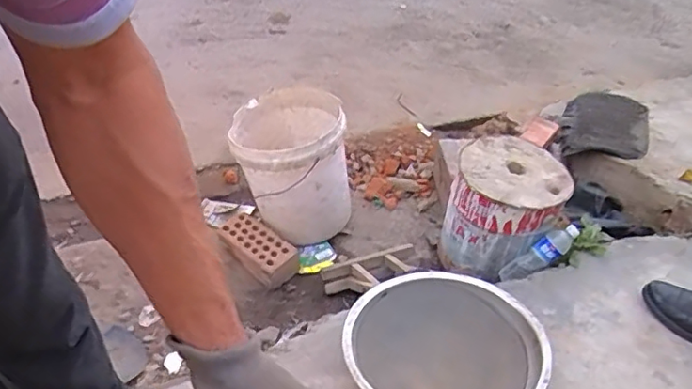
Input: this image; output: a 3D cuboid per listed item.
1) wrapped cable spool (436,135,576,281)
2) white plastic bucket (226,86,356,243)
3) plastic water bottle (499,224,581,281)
[{"bbox_3d":[0.421,0.035,1.524,0.271,0.276,0.269,1,42,-1],"label":"wrapped cable spool"},{"bbox_3d":[-0.154,-0.067,1.666,0.314,0.354,0.318,1,42,-1],"label":"white plastic bucket"},{"bbox_3d":[0.479,0.150,1.441,0.227,0.057,0.054,-38,36,18],"label":"plastic water bottle"}]

